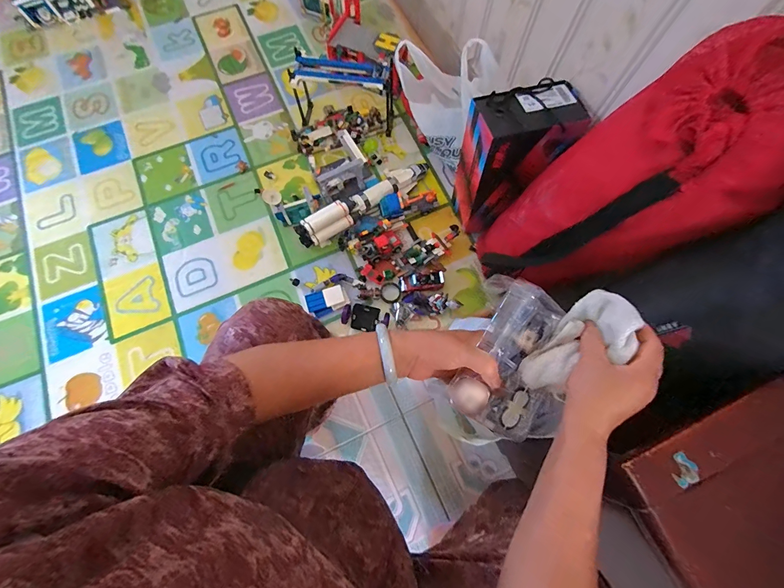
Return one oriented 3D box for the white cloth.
[{"bbox_3d":[0.212,0.057,0.394,0.143,0.040,0.064,-39,78,0],"label":"white cloth"}]

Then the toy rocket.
[{"bbox_3d":[-0.073,-0.261,0.964,0.419,0.070,0.081,-34,77,-9],"label":"toy rocket"}]

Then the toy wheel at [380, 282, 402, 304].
[{"bbox_3d":[-0.003,-0.002,0.920,0.056,0.012,0.055,0,74,0],"label":"toy wheel"}]

